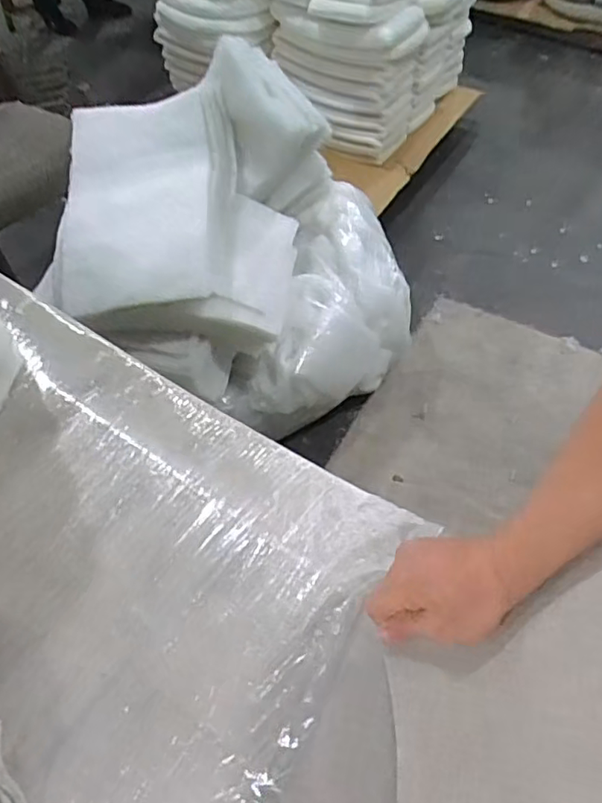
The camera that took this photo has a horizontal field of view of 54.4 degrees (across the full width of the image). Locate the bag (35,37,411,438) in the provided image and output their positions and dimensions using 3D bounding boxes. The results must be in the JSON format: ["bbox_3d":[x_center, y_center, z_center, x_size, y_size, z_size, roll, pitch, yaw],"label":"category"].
[{"bbox_3d":[-0.121,-0.303,1.292,0.707,0.582,0.588,5,56,9],"label":"bag"}]

